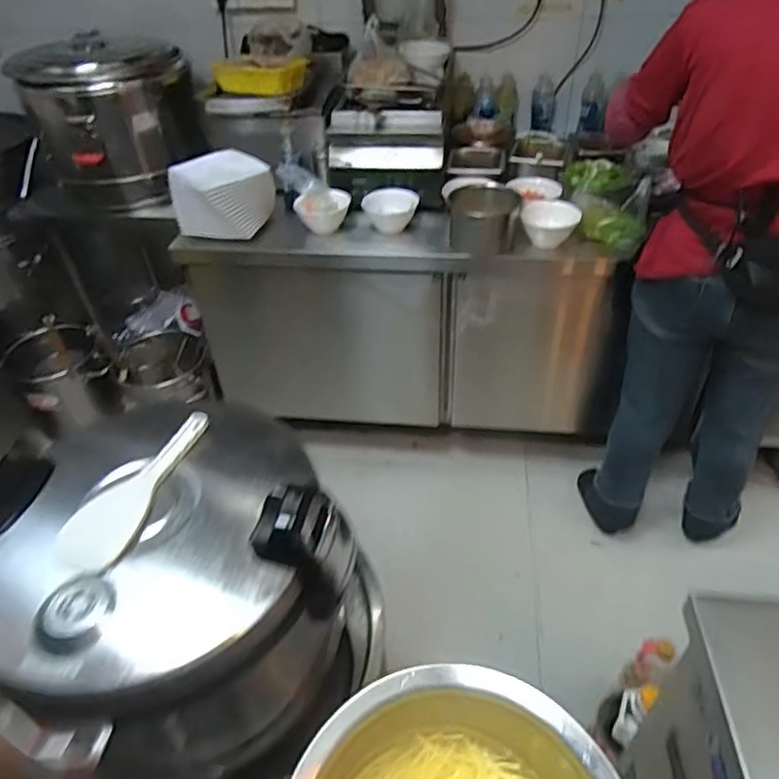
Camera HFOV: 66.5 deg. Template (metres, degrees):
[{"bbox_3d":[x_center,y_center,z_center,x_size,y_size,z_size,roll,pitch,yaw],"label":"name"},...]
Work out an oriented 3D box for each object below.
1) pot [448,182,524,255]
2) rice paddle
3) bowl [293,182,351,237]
[{"bbox_3d":[0.240,-0.438,1.516,0.168,0.128,0.147,0,41,4],"label":"pot"},{"bbox_3d":[-0.321,0.119,0.760,0.087,0.016,0.247,10,43,15],"label":"rice paddle"},{"bbox_3d":[-0.176,-0.488,1.603,0.138,0.096,0.129,-2,41,2],"label":"bowl"}]

